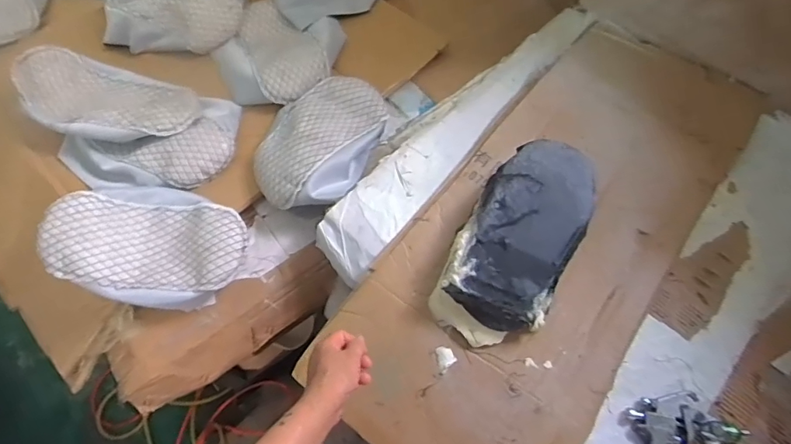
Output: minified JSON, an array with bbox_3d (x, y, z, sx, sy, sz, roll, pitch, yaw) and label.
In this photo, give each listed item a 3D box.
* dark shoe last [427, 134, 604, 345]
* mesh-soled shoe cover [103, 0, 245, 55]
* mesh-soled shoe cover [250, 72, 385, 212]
[{"bbox_3d":[0.184,0.023,0.717,0.162,0.094,0.322,26,66,9],"label":"dark shoe last"},{"bbox_3d":[-0.464,-0.452,1.000,0.281,0.082,0.167,3,65,-2],"label":"mesh-soled shoe cover"},{"bbox_3d":[-0.143,-0.161,0.886,0.215,0.057,0.298,23,66,8],"label":"mesh-soled shoe cover"}]

